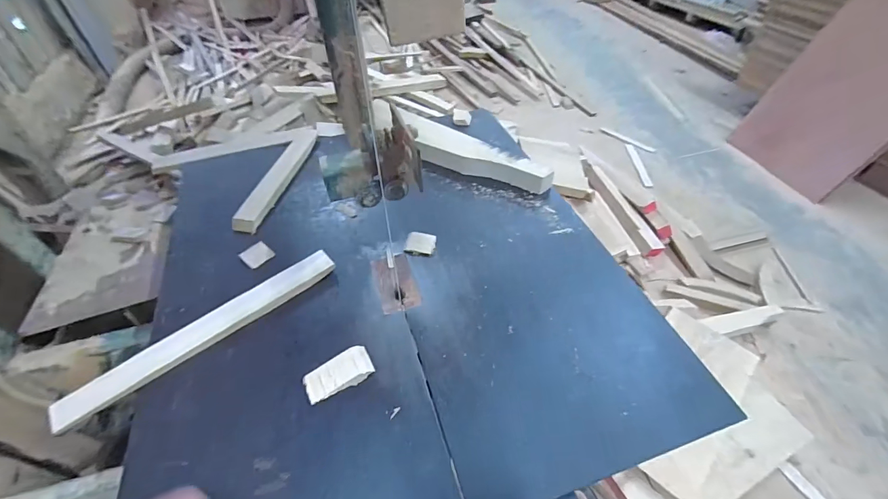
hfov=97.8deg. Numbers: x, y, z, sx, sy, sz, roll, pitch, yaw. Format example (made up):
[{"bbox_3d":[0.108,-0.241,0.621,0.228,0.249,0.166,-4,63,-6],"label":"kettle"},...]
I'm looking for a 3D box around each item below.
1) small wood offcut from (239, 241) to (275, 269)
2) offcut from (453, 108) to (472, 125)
[{"bbox_3d":[-0.309,0.008,0.640,0.044,0.005,0.046,29,53,24],"label":"small wood offcut"},{"bbox_3d":[0.044,-0.320,0.938,0.043,0.014,0.055,1,47,1],"label":"offcut"}]

